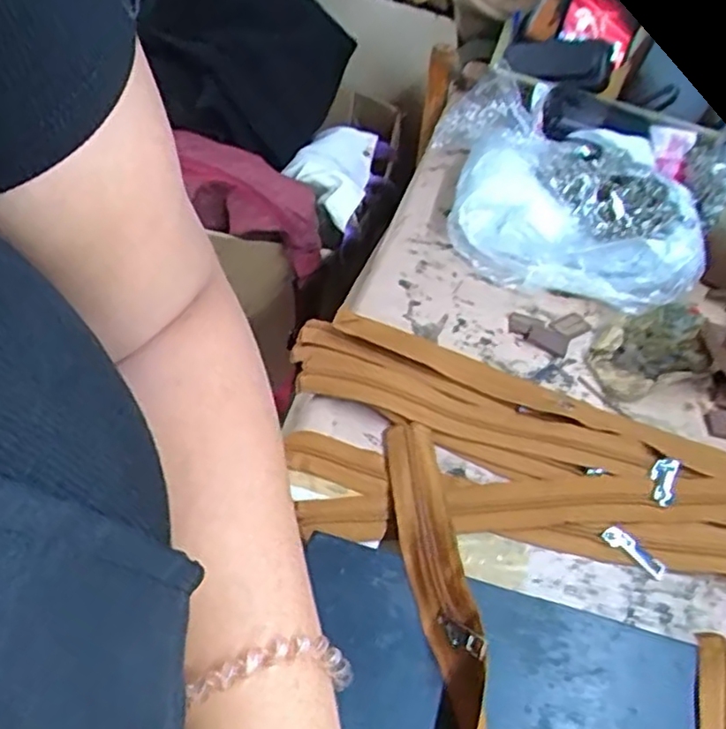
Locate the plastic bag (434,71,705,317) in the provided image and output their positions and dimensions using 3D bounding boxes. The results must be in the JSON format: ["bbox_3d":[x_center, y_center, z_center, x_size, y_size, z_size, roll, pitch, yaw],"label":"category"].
[{"bbox_3d":[0.171,-0.146,0.586,0.247,0.083,0.182,27,49,13],"label":"plastic bag"}]

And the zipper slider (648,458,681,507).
[{"bbox_3d":[0.192,0.074,0.440,0.017,0.005,0.034,23,49,9],"label":"zipper slider"}]

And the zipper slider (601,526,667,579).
[{"bbox_3d":[0.162,0.112,0.412,0.040,0.004,0.011,39,54,13],"label":"zipper slider"}]

